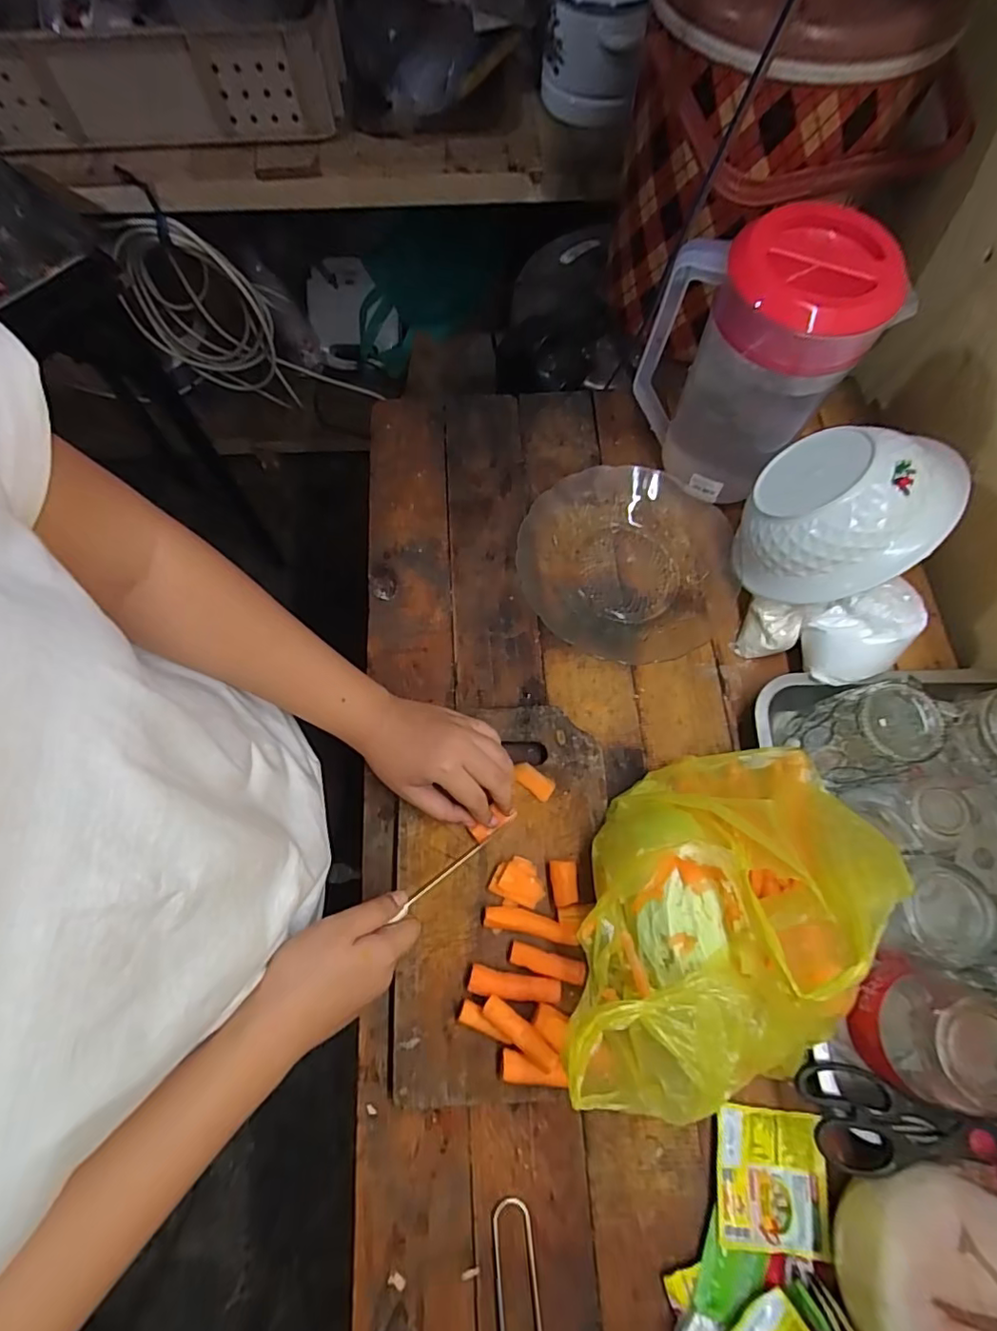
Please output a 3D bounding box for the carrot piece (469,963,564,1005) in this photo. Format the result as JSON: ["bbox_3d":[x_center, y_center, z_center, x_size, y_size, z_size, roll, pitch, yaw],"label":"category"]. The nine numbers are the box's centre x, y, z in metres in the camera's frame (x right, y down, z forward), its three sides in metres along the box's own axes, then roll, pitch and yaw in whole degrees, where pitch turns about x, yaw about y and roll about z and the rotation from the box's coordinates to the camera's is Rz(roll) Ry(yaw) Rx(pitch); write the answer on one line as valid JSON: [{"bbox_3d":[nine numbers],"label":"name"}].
[{"bbox_3d":[0.012,0.246,0.438,0.071,0.012,0.019,10,71,3],"label":"carrot piece"}]

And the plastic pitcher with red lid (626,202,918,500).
[{"bbox_3d":[0.224,-0.269,0.518,0.111,0.213,0.153,-38,75,-12],"label":"plastic pitcher with red lid"}]

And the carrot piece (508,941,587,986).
[{"bbox_3d":[0.038,0.233,0.449,0.059,0.012,0.017,15,71,5],"label":"carrot piece"}]

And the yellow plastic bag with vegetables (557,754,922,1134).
[{"bbox_3d":[0.150,0.164,0.390,0.184,0.145,0.234,6,71,2],"label":"yellow plastic bag with vegetables"}]

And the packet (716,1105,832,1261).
[{"bbox_3d":[0.199,0.373,0.416,0.078,0.010,0.082,6,71,2],"label":"packet"}]

